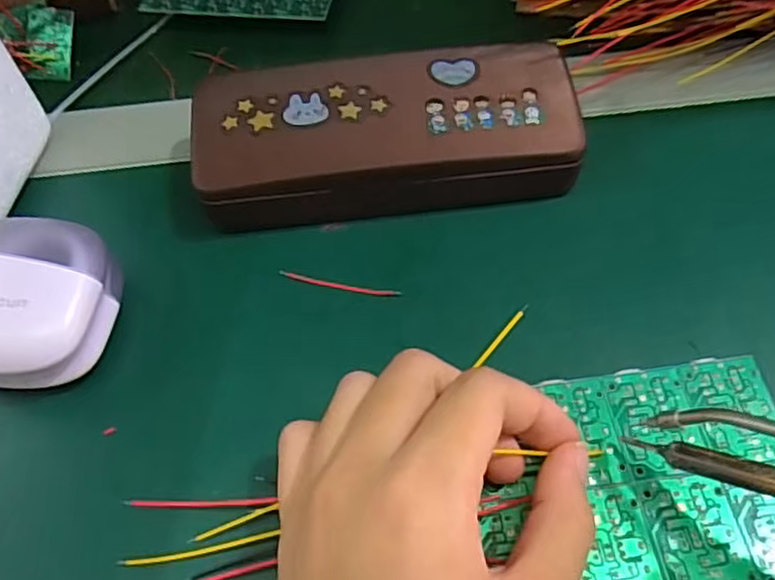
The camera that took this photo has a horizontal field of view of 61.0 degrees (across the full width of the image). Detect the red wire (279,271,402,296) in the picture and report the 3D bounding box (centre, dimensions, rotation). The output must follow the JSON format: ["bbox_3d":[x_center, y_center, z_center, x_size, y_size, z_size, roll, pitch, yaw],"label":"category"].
[{"bbox_3d":[-0.019,-0.002,0.255,0.048,0.004,0.004,10,58,10],"label":"red wire"}]

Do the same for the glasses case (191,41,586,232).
[{"bbox_3d":[0.000,-0.061,0.270,0.148,0.039,0.061,-7,57,0],"label":"glasses case"}]

